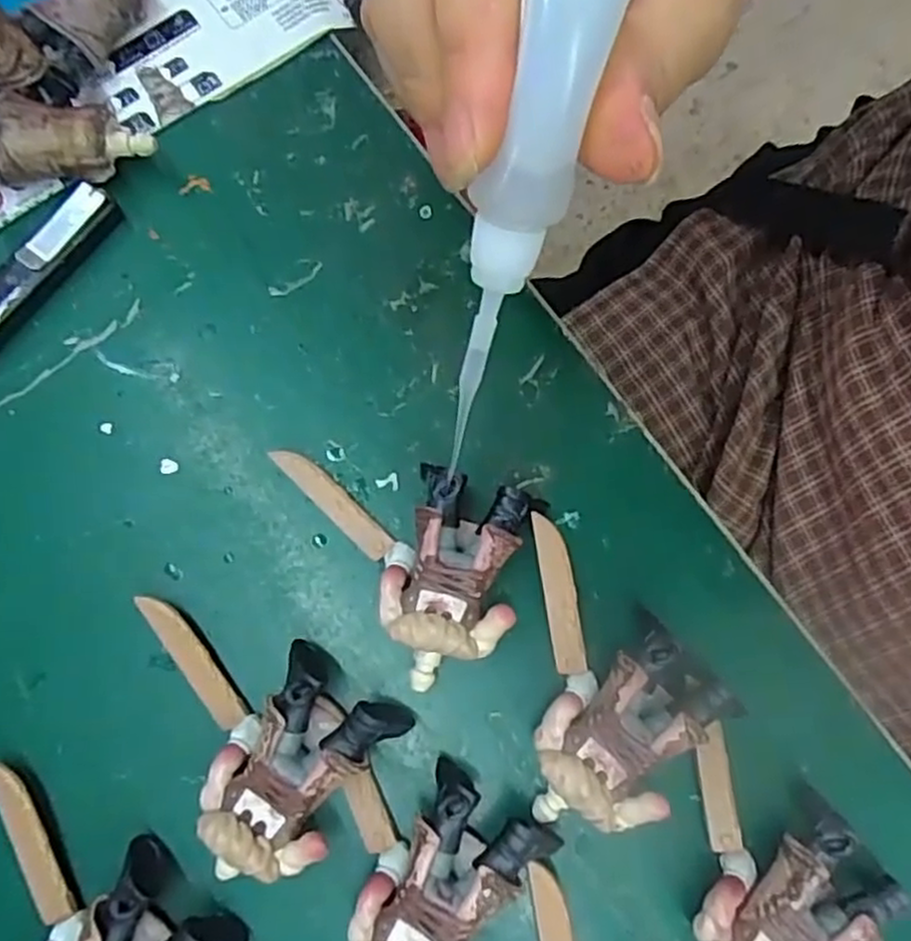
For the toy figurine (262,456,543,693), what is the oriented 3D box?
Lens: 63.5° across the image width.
[{"bbox_3d":[-0.008,0.014,0.210,0.054,0.022,0.076,-33,79,-7],"label":"toy figurine"}]

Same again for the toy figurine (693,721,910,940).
[{"bbox_3d":[0.086,0.106,0.187,0.046,0.023,0.064,10,77,2],"label":"toy figurine"}]

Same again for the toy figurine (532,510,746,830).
[{"bbox_3d":[0.046,0.053,0.201,0.048,0.022,0.077,1,77,1],"label":"toy figurine"}]

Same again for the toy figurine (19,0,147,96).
[{"bbox_3d":[-0.121,-0.157,0.249,0.023,0.018,0.057,34,79,8],"label":"toy figurine"}]

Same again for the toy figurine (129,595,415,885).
[{"bbox_3d":[-0.059,0.066,0.198,0.077,0.022,0.051,35,79,8],"label":"toy figurine"}]

